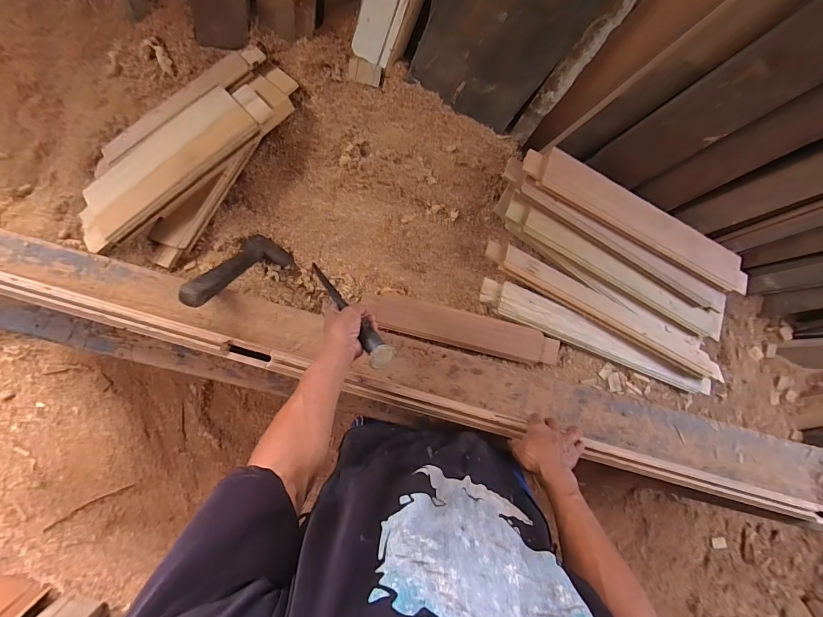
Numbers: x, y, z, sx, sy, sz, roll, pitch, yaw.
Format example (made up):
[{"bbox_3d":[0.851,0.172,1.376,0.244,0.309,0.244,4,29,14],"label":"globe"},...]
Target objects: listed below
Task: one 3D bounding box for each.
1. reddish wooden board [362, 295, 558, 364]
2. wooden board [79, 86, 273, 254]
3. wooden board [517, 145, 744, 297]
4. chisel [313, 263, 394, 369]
[{"bbox_3d":[0.126,0.051,0.923,0.486,0.026,0.087,14,97,0],"label":"reddish wooden board"},{"bbox_3d":[-0.547,-0.341,0.845,0.492,0.038,0.190,-40,73,-4],"label":"wooden board"},{"bbox_3d":[0.597,-0.217,0.955,0.715,0.045,0.104,22,108,-12],"label":"wooden board"},{"bbox_3d":[-0.118,0.004,0.690,0.040,0.036,0.279,-36,51,-9],"label":"chisel"}]

